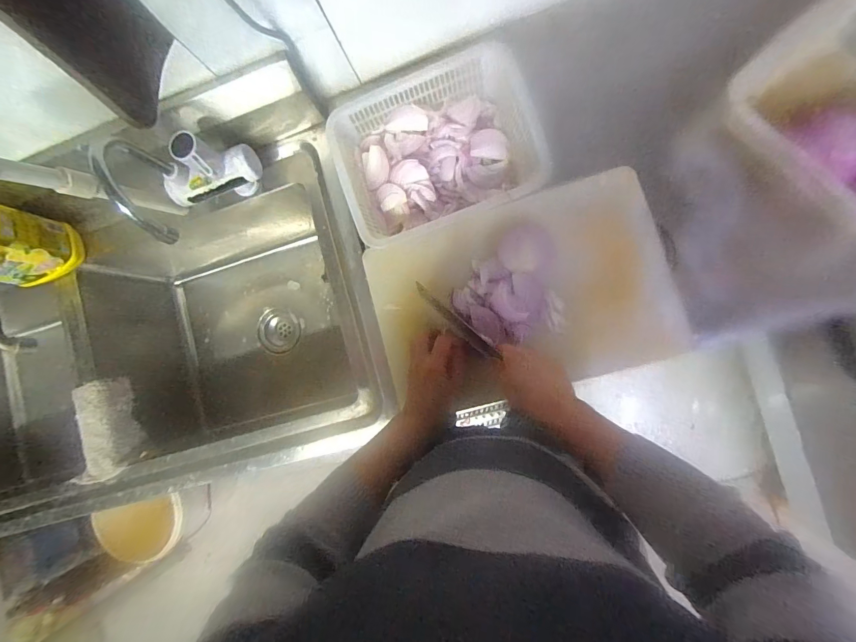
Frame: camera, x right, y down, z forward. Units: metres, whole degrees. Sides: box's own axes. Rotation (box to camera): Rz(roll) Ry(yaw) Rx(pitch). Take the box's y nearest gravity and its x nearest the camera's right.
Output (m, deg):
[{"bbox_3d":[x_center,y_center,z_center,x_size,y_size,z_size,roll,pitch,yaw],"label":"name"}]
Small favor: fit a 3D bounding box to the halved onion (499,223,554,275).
[{"bbox_3d":[0.150,-0.110,0.598,0.081,0.031,0.078,8,90,10],"label":"halved onion"}]

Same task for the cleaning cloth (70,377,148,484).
[{"bbox_3d":[-0.605,0.201,0.738,0.083,0.070,0.177,-14,86,9],"label":"cleaning cloth"}]

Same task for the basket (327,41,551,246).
[{"bbox_3d":[0.010,-0.270,0.637,0.307,0.095,0.248,-22,85,8],"label":"basket"}]

